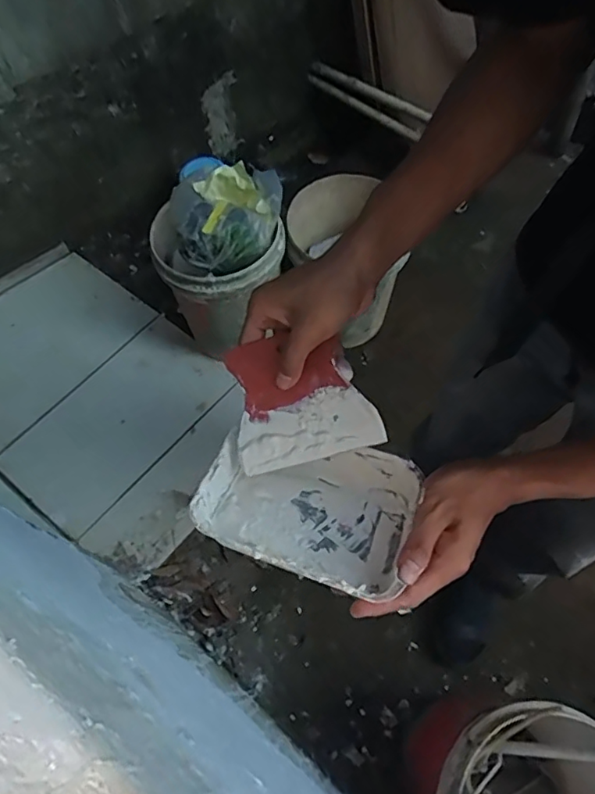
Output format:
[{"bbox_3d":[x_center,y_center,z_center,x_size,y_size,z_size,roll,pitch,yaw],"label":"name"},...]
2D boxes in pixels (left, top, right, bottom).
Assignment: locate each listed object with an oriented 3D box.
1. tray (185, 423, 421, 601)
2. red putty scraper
[{"bbox_3d":[0.007,0.086,0.445,0.165,0.058,0.118,18,65,10],"label":"tray"},{"bbox_3d":[0.000,0.001,0.442,0.117,0.006,0.106,-16,93,14],"label":"red putty scraper"}]

